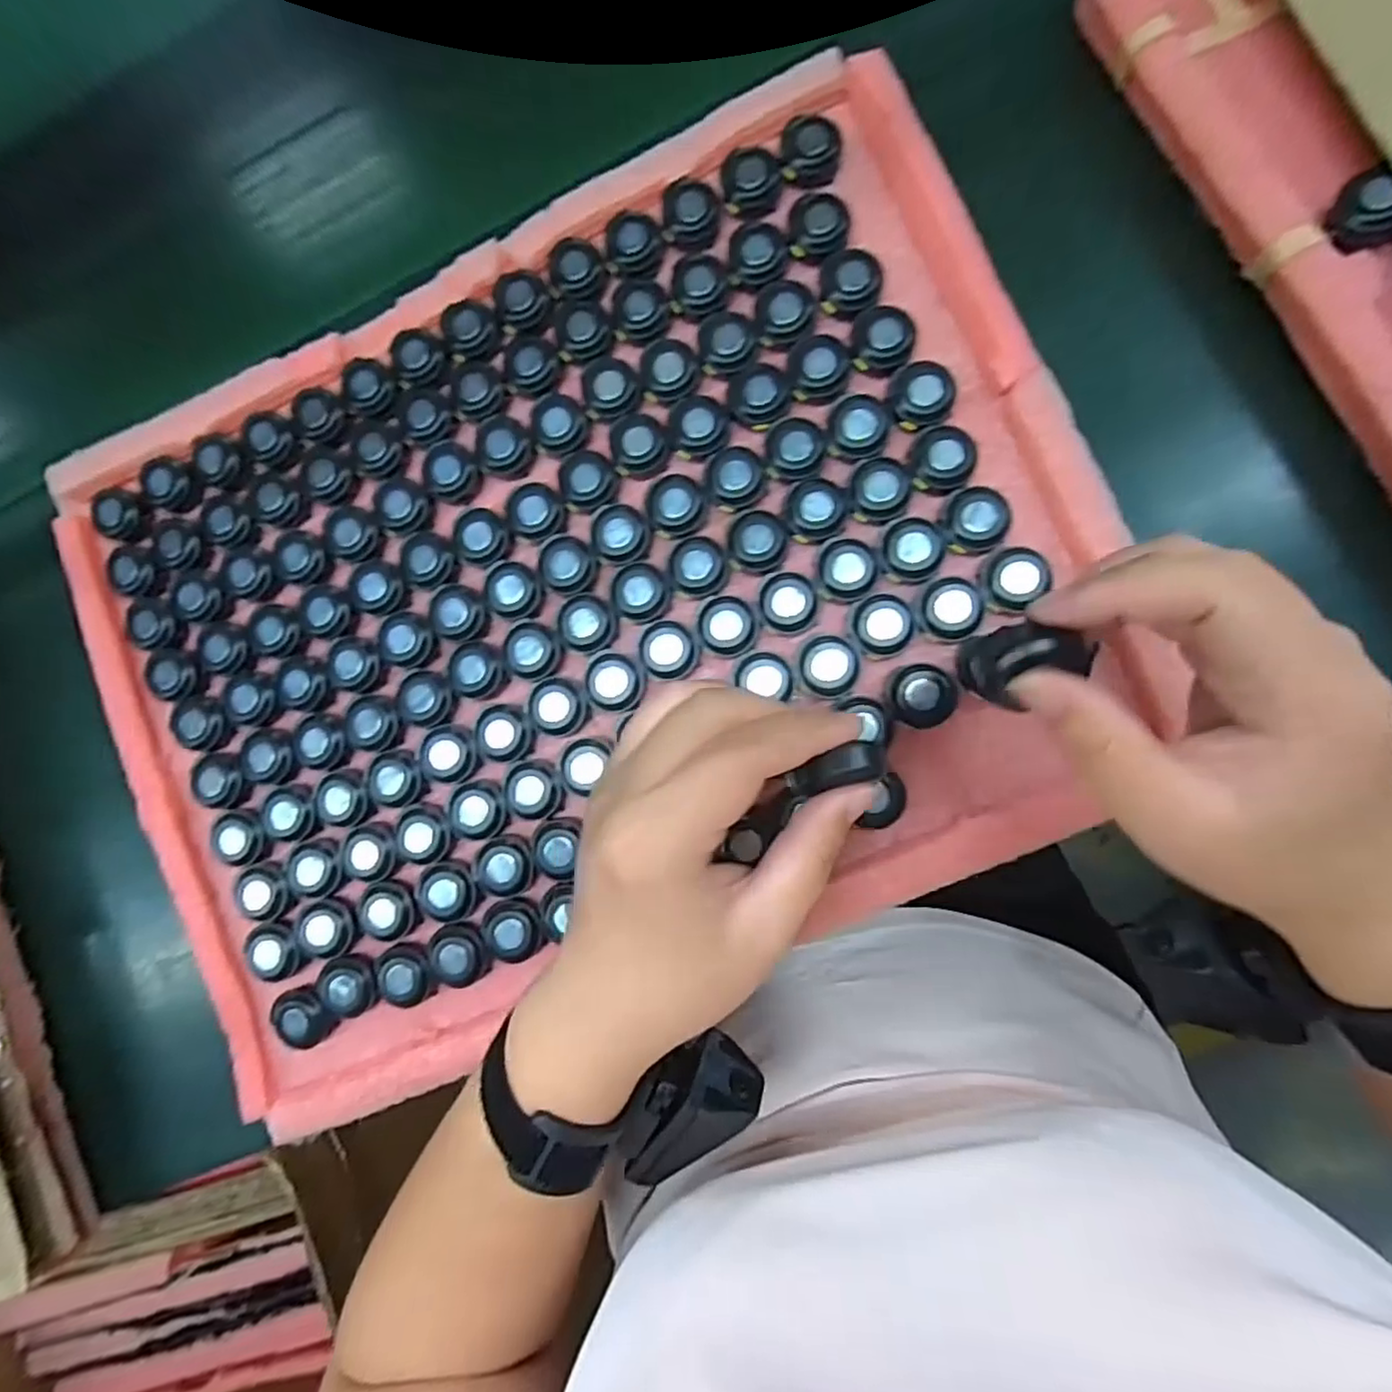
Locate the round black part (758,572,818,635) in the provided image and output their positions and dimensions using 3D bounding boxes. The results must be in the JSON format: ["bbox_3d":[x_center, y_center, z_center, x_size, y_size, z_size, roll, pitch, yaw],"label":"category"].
[{"bbox_3d":[0.043,-0.044,0.302,0.026,0.005,0.028,-1,87,9],"label":"round black part"}]

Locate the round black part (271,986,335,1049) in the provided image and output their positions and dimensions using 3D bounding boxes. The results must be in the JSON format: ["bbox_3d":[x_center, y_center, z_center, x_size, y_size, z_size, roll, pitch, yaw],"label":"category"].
[{"bbox_3d":[-0.195,0.161,0.327,0.031,0.010,0.027,-16,85,8],"label":"round black part"}]

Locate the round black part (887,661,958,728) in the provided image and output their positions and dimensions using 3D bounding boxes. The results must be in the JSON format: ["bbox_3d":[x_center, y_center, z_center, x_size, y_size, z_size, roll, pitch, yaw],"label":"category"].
[{"bbox_3d":[0.102,0.000,0.293,0.030,0.017,0.025,40,94,9],"label":"round black part"}]

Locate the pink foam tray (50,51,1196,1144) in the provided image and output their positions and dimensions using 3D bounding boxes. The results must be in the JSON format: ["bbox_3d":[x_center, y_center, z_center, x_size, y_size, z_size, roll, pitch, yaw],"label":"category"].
[{"bbox_3d":[-0.070,-0.044,0.324,0.482,0.018,0.375,-24,84,7],"label":"pink foam tray"}]

